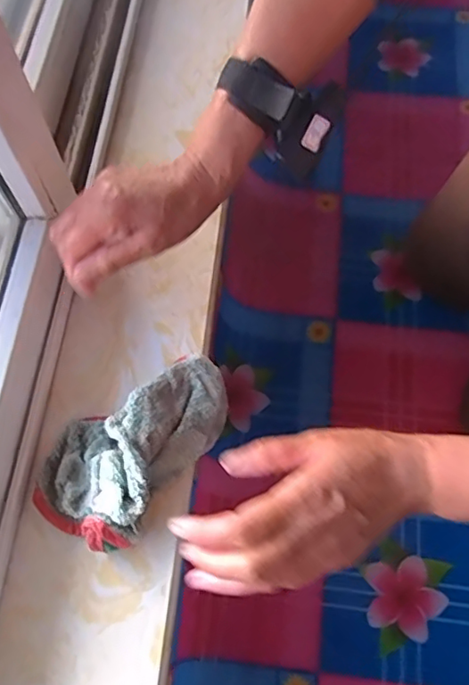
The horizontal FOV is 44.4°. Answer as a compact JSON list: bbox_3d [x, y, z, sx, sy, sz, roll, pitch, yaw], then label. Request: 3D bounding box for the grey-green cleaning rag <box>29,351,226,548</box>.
[{"bbox_3d":[-0.079,0.073,0.448,0.097,0.043,0.165,33,74,14],"label":"grey-green cleaning rag"}]

